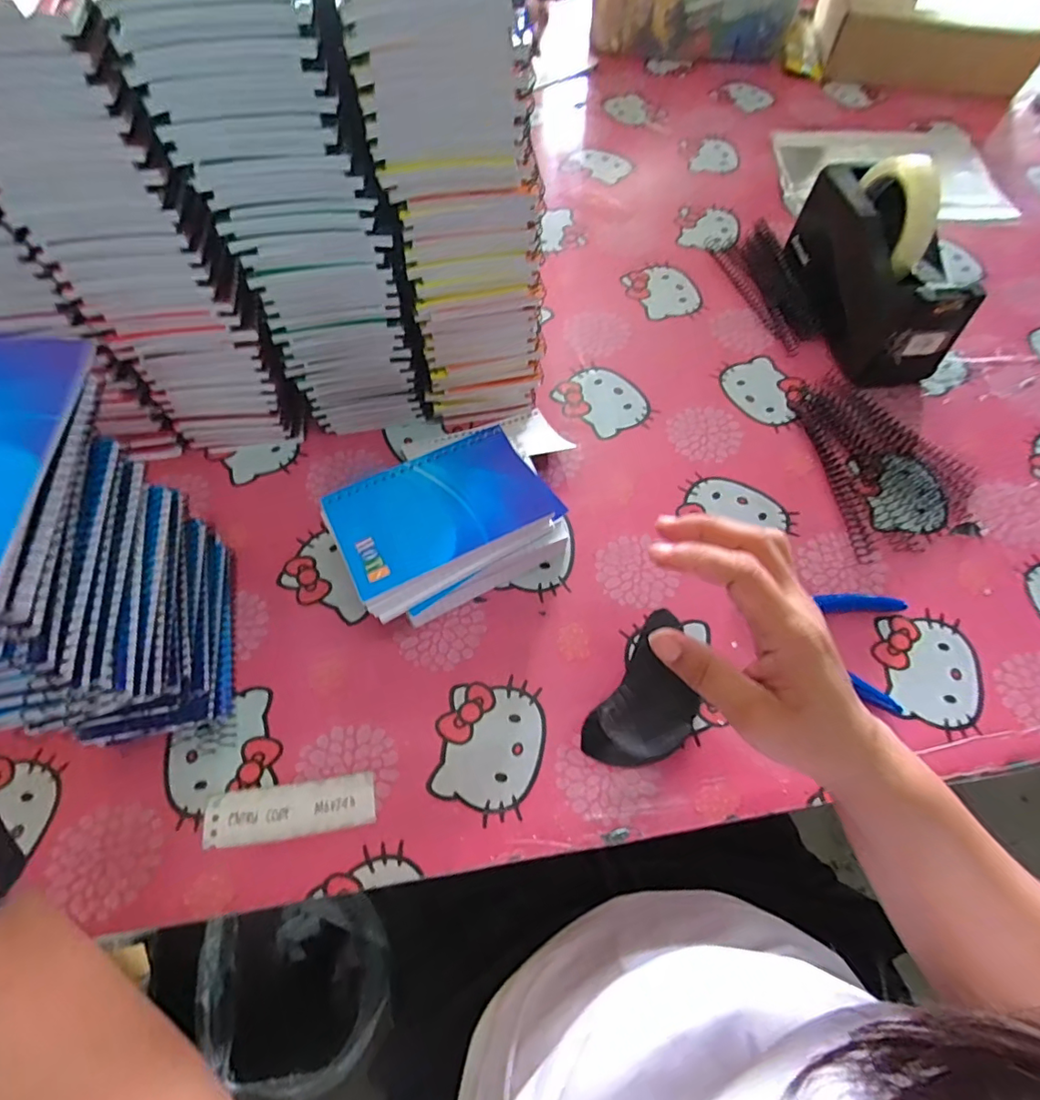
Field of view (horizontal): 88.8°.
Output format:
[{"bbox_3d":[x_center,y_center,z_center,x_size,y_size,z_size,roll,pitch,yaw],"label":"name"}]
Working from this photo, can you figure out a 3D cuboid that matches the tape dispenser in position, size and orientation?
[{"bbox_3d":[0.334,-0.268,0.496,0.072,0.124,0.202,-10,64,-5],"label":"tape dispenser"}]

